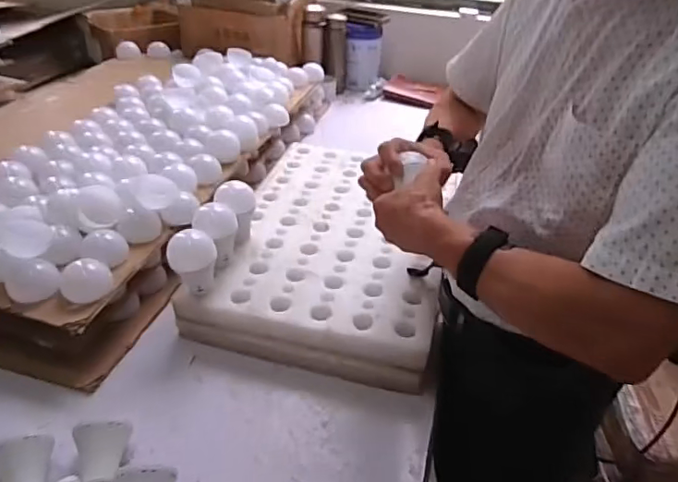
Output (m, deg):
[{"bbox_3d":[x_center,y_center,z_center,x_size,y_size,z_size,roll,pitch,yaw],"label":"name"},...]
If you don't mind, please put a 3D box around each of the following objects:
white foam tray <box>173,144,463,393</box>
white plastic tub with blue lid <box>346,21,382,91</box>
[{"bbox_3d":[0.004,-0.004,0.950,0.369,0.068,0.558,11,36,11],"label":"white foam tray"},{"bbox_3d":[0.079,-0.587,1.672,0.095,0.192,0.108,11,36,11],"label":"white plastic tub with blue lid"}]

